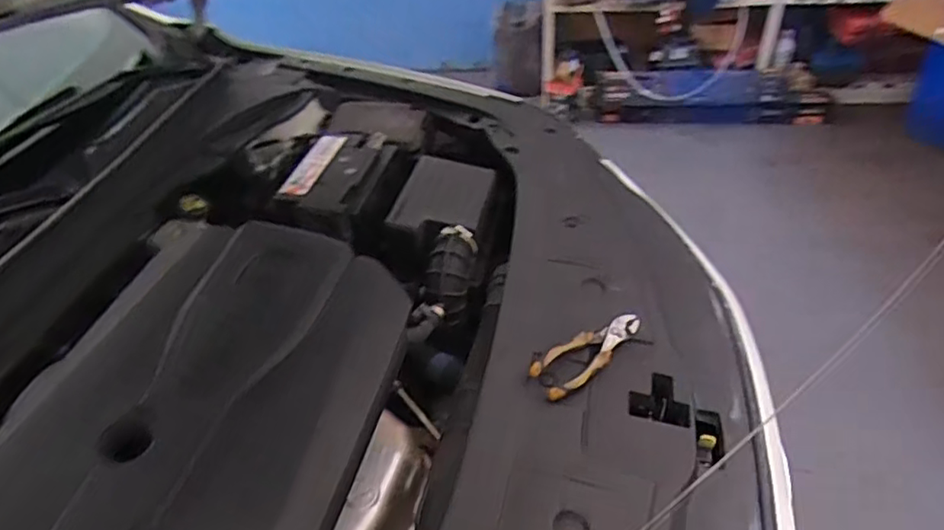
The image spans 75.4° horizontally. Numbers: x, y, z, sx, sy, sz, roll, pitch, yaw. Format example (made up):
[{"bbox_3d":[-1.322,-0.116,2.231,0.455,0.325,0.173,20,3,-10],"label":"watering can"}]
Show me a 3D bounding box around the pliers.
[{"bbox_3d":[0.168,0.117,0.840,0.198,0.014,0.059,-24,63,-32],"label":"pliers"}]

